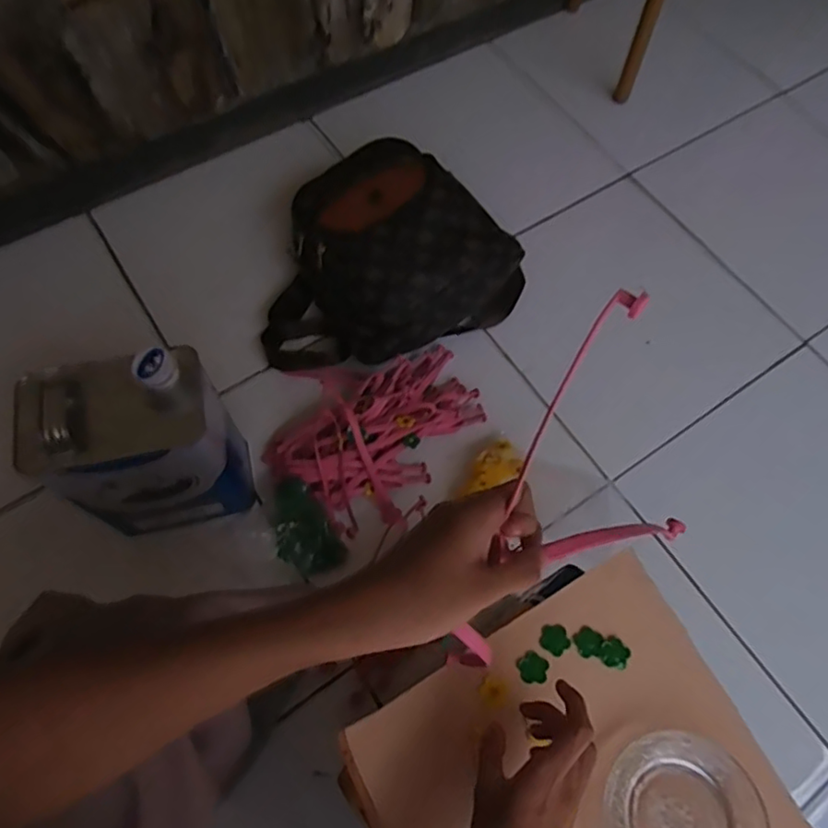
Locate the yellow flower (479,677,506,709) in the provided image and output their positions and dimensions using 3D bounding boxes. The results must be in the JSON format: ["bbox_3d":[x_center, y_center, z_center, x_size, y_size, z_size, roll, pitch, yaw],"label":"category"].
[{"bbox_3d":[0.062,0.215,0.470,0.021,0.004,0.018,33,69,11],"label":"yellow flower"}]

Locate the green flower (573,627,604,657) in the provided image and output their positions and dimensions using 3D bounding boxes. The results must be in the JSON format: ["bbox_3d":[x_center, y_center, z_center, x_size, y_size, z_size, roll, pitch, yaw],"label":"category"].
[{"bbox_3d":[0.141,0.184,0.487,0.023,0.004,0.022,-41,73,-19],"label":"green flower"}]

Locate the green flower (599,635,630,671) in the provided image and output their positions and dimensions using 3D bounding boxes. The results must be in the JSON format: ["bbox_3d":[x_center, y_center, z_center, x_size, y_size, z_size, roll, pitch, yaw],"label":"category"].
[{"bbox_3d":[0.161,0.191,0.482,0.022,0.004,0.024,1,65,-2],"label":"green flower"}]

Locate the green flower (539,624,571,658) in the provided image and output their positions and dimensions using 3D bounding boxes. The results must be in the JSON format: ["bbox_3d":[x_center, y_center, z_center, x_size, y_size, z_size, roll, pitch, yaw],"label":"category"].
[{"bbox_3d":[0.113,0.181,0.487,0.023,0.004,0.023,-41,74,-19],"label":"green flower"}]

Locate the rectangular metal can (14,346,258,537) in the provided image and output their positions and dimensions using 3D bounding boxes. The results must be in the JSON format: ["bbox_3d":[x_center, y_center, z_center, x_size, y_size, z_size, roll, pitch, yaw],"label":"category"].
[{"bbox_3d":[-0.284,0.036,0.652,0.162,0.254,0.123,-11,66,-8],"label":"rectangular metal can"}]

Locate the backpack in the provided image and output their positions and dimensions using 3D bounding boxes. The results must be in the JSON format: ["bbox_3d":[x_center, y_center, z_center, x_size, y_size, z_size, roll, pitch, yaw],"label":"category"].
[{"bbox_3d":[-0.050,-0.218,0.833,0.371,0.152,0.265,-26,69,-14],"label":"backpack"}]

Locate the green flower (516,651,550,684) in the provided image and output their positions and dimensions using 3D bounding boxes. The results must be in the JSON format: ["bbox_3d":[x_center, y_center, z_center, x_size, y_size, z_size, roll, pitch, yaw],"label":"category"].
[{"bbox_3d":[0.094,0.200,0.478,0.024,0.004,0.023,1,65,-2],"label":"green flower"}]

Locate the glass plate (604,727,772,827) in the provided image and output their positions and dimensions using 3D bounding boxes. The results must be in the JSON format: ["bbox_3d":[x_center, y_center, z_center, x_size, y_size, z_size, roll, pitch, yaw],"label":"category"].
[{"bbox_3d":[0.195,0.291,0.432,0.111,0.017,0.114,1,65,-2],"label":"glass plate"}]

